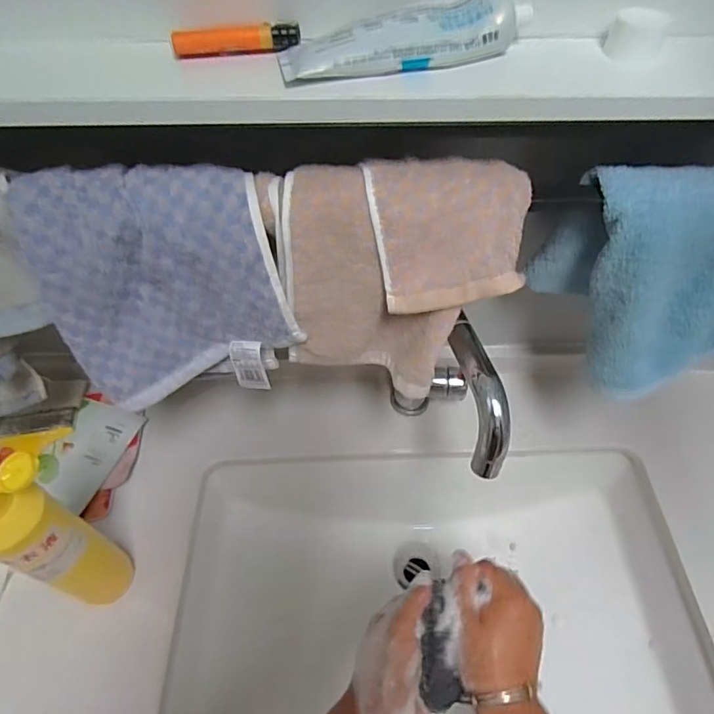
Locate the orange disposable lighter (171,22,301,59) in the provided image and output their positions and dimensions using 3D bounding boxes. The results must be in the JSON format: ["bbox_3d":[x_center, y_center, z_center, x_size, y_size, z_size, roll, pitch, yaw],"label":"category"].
[{"bbox_3d":[-0.076,-0.202,0.319,0.079,0.014,0.012,-8,54,-6],"label":"orange disposable lighter"}]

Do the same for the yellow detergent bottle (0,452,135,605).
[{"bbox_3d":[-0.237,0.147,0.400,0.044,0.191,0.059,17,55,12],"label":"yellow detergent bottle"}]

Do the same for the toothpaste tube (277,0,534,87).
[{"bbox_3d":[0.031,-0.196,0.306,0.154,0.025,0.036,-11,54,-9],"label":"toothpaste tube"}]

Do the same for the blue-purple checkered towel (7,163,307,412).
[{"bbox_3d":[-0.142,-0.050,0.383,0.174,0.181,0.043,-7,36,0],"label":"blue-purple checkered towel"}]

